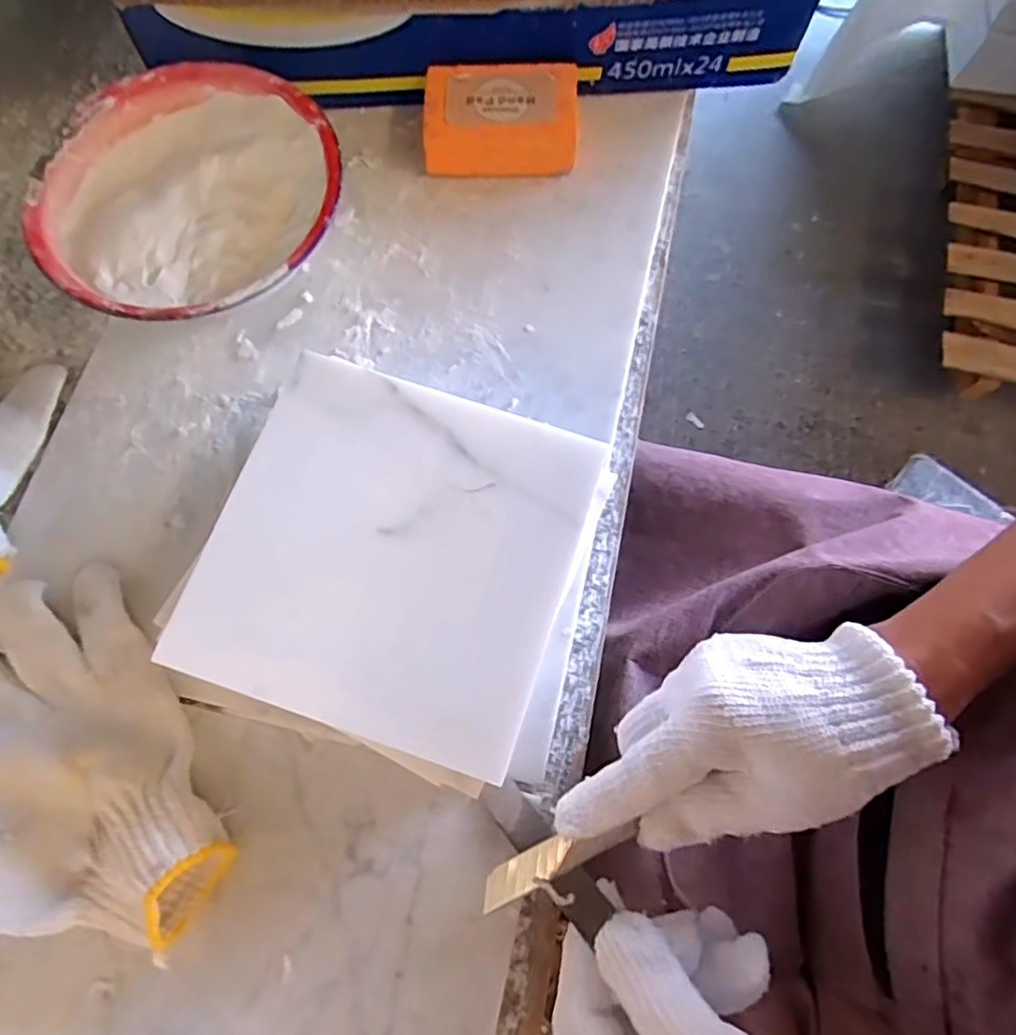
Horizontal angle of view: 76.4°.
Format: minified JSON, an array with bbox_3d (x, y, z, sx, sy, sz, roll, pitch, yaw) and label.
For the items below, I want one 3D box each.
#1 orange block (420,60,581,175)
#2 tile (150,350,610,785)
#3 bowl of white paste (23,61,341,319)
[{"bbox_3d":[-0.004,-0.248,0.406,0.092,0.033,0.060,3,76,1],"label":"orange block"},{"bbox_3d":[-0.051,0.013,0.281,0.151,0.008,0.150,17,74,7],"label":"tile"},{"bbox_3d":[-0.174,-0.173,0.374,0.159,0.052,0.162,0,76,0],"label":"bowl of white paste"}]

